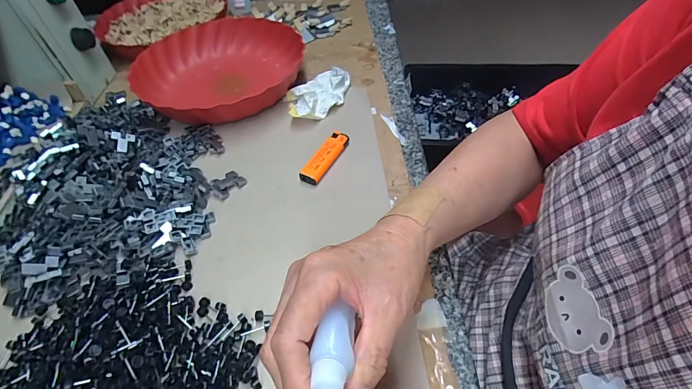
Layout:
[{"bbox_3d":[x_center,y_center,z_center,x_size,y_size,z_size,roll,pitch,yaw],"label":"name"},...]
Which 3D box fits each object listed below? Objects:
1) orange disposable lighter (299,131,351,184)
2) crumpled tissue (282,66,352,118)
[{"bbox_3d":[-0.024,-0.047,0.437,0.026,0.013,0.081,23,53,21],"label":"orange disposable lighter"},{"bbox_3d":[-0.039,-0.143,0.511,0.113,0.028,0.066,-33,55,-25],"label":"crumpled tissue"}]

